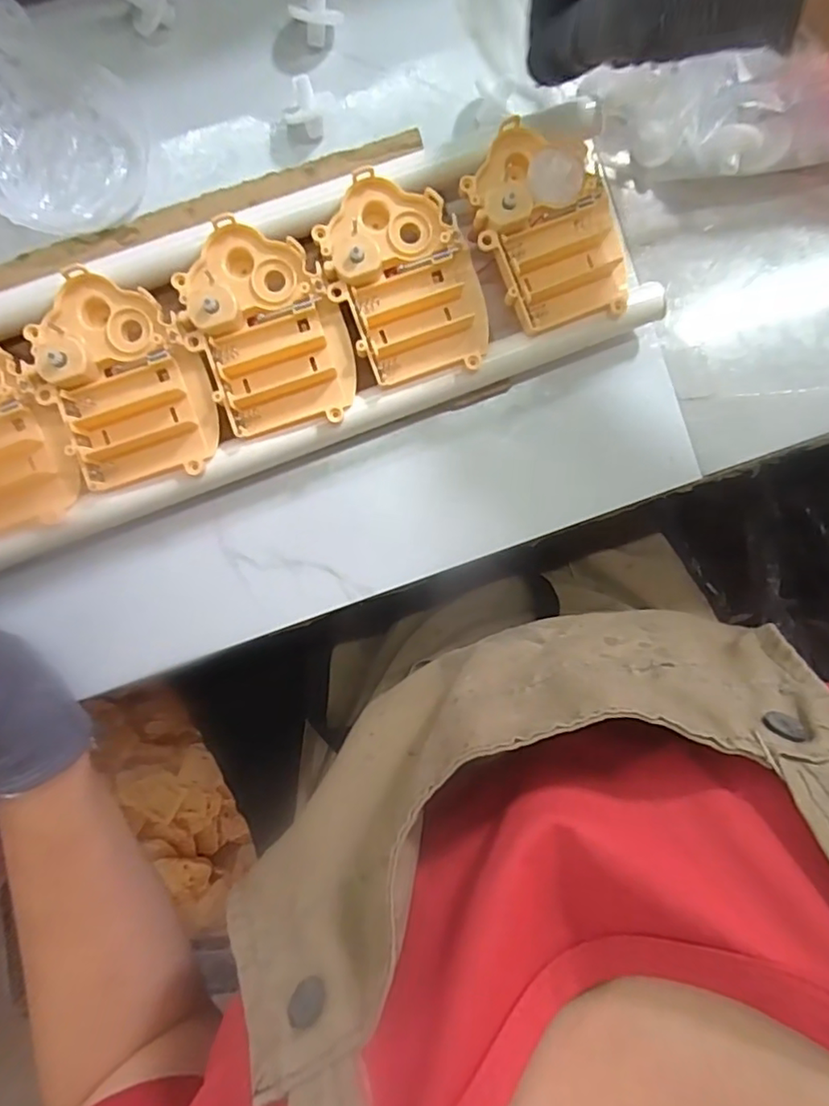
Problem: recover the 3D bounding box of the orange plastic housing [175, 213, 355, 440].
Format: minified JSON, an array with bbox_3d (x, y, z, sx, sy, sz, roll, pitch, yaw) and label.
[{"bbox_3d":[-0.072,-0.110,0.292,0.071,0.017,0.101,-27,93,-5],"label":"orange plastic housing"}]

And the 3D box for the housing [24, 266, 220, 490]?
[{"bbox_3d":[-0.140,-0.083,0.287,0.069,0.018,0.102,-28,93,-5],"label":"housing"}]

